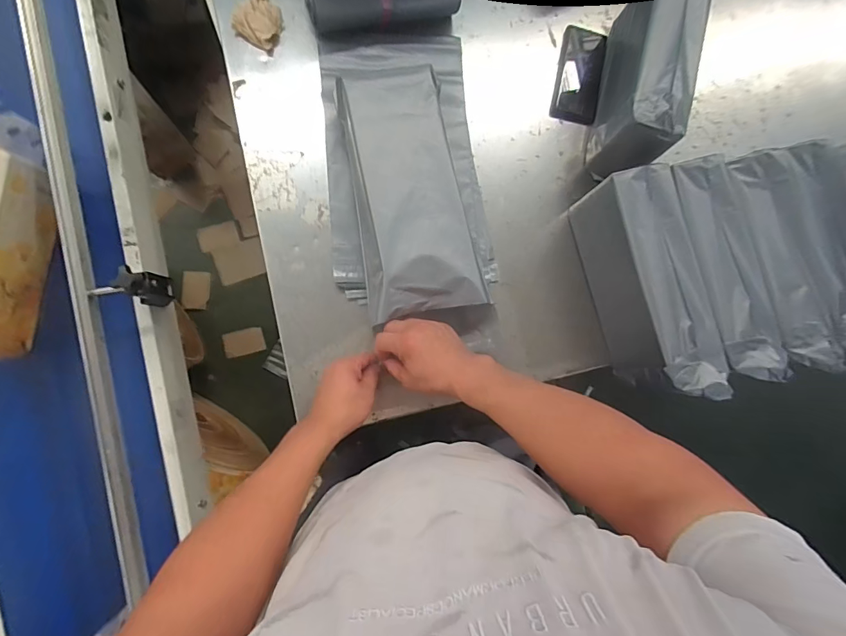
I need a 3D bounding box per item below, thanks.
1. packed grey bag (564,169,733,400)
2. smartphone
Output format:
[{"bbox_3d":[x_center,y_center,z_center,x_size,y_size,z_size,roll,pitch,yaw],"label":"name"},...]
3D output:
[{"bbox_3d":[0.334,-0.048,0.647,0.092,0.156,0.316,-12,85,-9],"label":"packed grey bag"},{"bbox_3d":[0.272,-0.423,0.739,0.077,0.007,0.157,10,93,7],"label":"smartphone"}]

